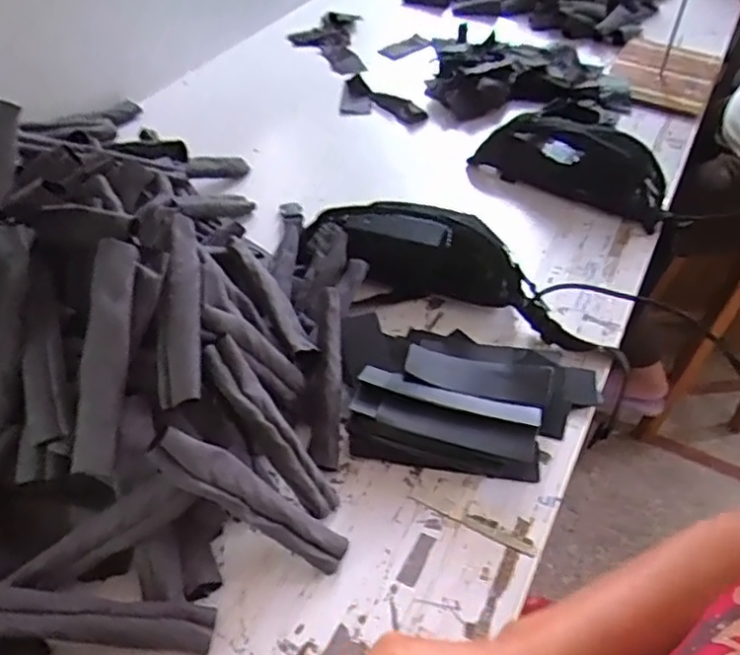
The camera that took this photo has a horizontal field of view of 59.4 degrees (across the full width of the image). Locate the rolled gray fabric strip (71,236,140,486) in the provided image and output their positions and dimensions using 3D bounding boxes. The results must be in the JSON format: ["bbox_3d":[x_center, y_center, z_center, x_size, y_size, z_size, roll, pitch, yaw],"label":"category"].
[{"bbox_3d":[-0.213,0.024,0.525,0.039,0.019,0.189,3,83,0],"label":"rolled gray fabric strip"}]

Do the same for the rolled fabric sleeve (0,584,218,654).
[{"bbox_3d":[-0.215,0.221,0.495,0.186,0.017,0.034,13,44,-14],"label":"rolled fabric sleeve"}]

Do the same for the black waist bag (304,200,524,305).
[{"bbox_3d":[0.052,-0.102,0.812,0.286,0.084,0.094,19,48,15],"label":"black waist bag"}]

